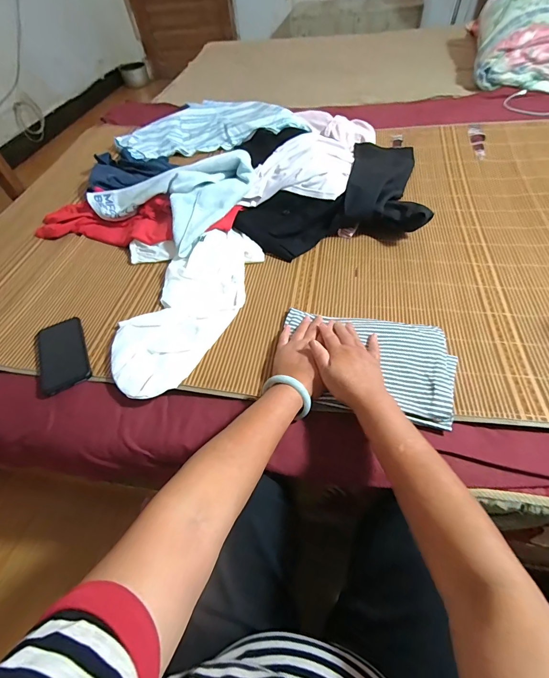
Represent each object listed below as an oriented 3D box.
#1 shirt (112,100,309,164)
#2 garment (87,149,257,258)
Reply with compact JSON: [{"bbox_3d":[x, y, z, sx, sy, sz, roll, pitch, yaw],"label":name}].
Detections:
[{"bbox_3d":[-0.198,-0.701,1.115,0.583,0.057,0.347,-5,53,1],"label":"shirt"},{"bbox_3d":[-0.256,-0.355,0.817,0.366,0.113,0.256,27,60,23],"label":"garment"}]

